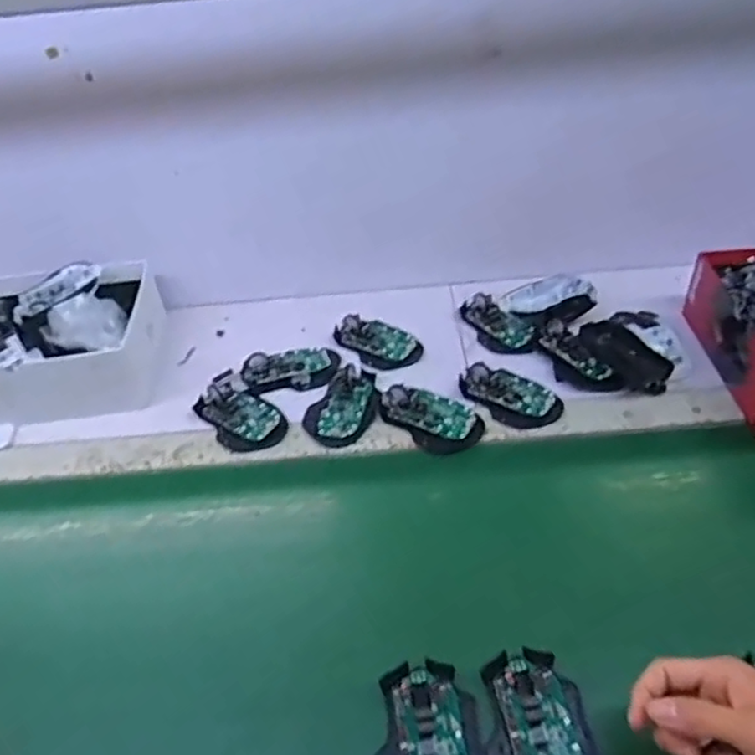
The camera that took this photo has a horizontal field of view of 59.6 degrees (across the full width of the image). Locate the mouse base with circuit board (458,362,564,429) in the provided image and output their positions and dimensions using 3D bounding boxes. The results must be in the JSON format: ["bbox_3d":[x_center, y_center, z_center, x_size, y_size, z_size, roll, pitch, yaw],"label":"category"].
[{"bbox_3d":[0.146,0.014,0.721,0.065,0.021,0.106,-32,49,-26],"label":"mouse base with circuit board"}]

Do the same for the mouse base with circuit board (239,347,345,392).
[{"bbox_3d":[-0.103,-0.019,0.779,0.114,0.022,0.063,-11,43,-6],"label":"mouse base with circuit board"}]

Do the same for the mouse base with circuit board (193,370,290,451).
[{"bbox_3d":[-0.156,0.036,0.728,0.068,0.023,0.124,-35,51,-28],"label":"mouse base with circuit board"}]

